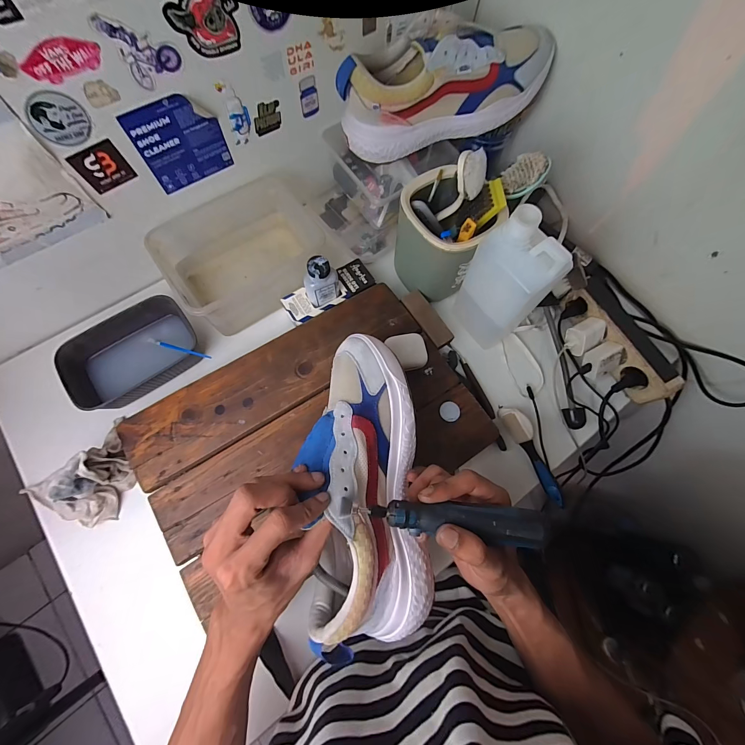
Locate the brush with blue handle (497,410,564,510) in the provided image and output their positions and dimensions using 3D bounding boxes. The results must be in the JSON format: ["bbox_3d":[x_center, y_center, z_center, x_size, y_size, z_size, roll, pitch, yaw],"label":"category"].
[{"bbox_3d":[0.224,0.112,0.454,0.025,0.025,0.141,-24,75,-10],"label":"brush with blue handle"}]

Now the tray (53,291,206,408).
[{"bbox_3d":[-0.334,-0.025,0.469,0.161,0.063,0.107,-38,77,-13],"label":"tray"}]

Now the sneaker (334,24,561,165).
[{"bbox_3d":[0.101,-0.383,0.440,0.294,0.095,0.097,-13,73,-7],"label":"sneaker"}]

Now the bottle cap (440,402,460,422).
[{"bbox_3d":[0.104,0.052,0.440,0.027,0.004,0.027,1,72,-2],"label":"bottle cap"}]

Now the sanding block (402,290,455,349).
[{"bbox_3d":[0.081,-0.081,0.483,0.032,0.013,0.096,-31,76,-12],"label":"sanding block"}]

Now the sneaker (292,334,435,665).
[{"bbox_3d":[-0.006,0.100,0.317,0.109,0.086,0.281,-1,77,-3],"label":"sneaker"}]

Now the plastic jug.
[{"bbox_3d":[0.171,-0.111,0.426,0.067,0.203,0.090,-39,78,-13],"label":"plastic jug"}]

